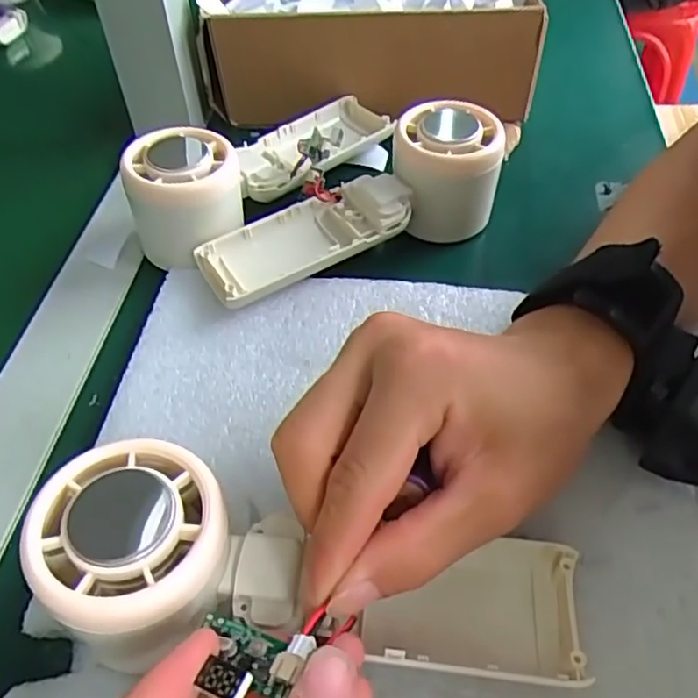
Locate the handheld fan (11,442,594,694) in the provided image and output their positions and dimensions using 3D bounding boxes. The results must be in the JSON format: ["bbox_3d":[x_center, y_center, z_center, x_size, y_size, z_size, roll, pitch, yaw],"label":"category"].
[{"bbox_3d":[-0.010,0.065,0.187,0.162,0.032,0.058,13,51,-7],"label":"handheld fan"}]

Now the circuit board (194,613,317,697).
[{"bbox_3d":[-0.027,0.081,0.167,0.030,0.013,0.020,12,53,12],"label":"circuit board"}]

